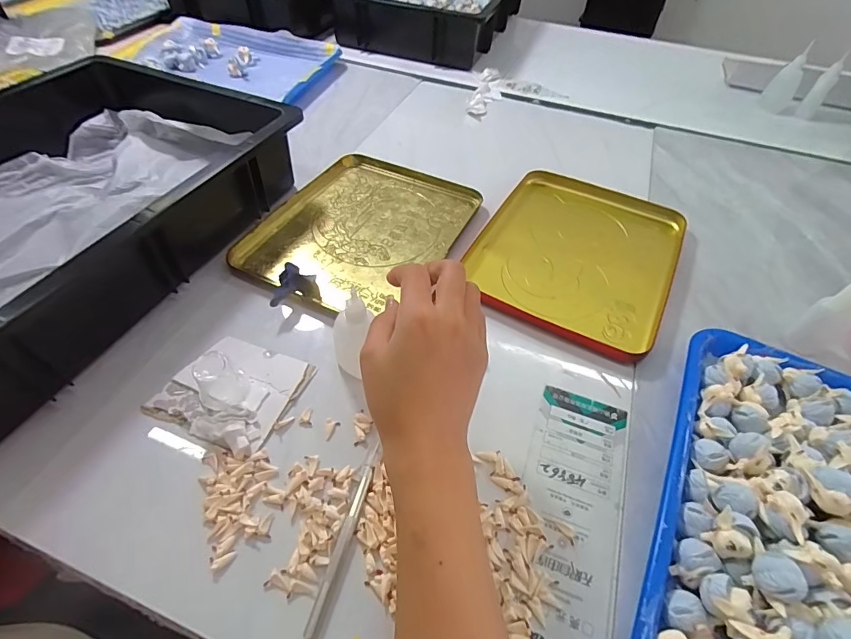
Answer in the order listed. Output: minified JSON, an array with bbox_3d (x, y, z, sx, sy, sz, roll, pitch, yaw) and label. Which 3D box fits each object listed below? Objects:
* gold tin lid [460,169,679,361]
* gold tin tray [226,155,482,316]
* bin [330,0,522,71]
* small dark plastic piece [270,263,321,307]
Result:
[{"bbox_3d":[0.169,-0.075,0.486,0.201,0.022,0.250,23,54,18],"label":"gold tin lid"},{"bbox_3d":[-0.073,-0.109,0.504,0.201,0.014,0.255,23,54,18],"label":"gold tin tray"},{"bbox_3d":[0.023,-0.686,0.944,0.337,0.109,0.422,19,52,12],"label":"bin"},{"bbox_3d":[-0.133,-0.032,0.429,0.049,0.024,0.040,-27,57,-23],"label":"small dark plastic piece"}]

